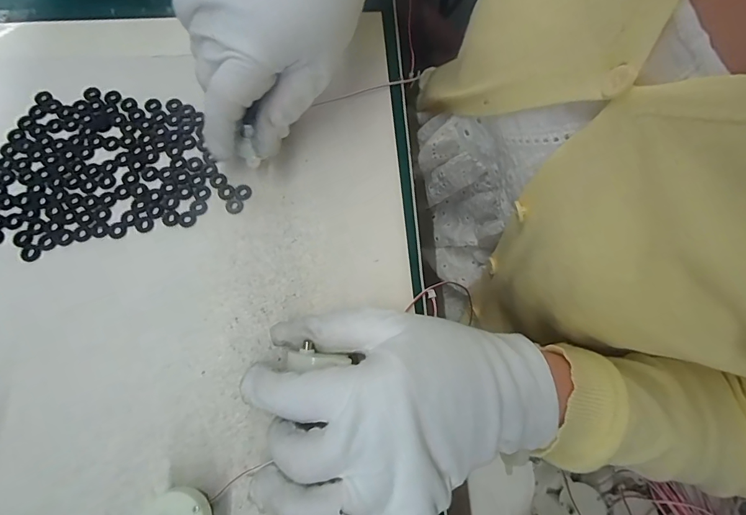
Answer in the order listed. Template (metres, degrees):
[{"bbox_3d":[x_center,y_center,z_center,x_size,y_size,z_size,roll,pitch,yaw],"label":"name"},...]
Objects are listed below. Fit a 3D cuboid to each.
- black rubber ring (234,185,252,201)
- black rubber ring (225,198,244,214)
[{"bbox_3d":[-0.084,-0.043,0.261,0.010,0.004,0.011,1,73,-2],"label":"black rubber ring"},{"bbox_3d":[-0.088,-0.033,0.259,0.011,0.004,0.010,-32,77,-11],"label":"black rubber ring"}]

